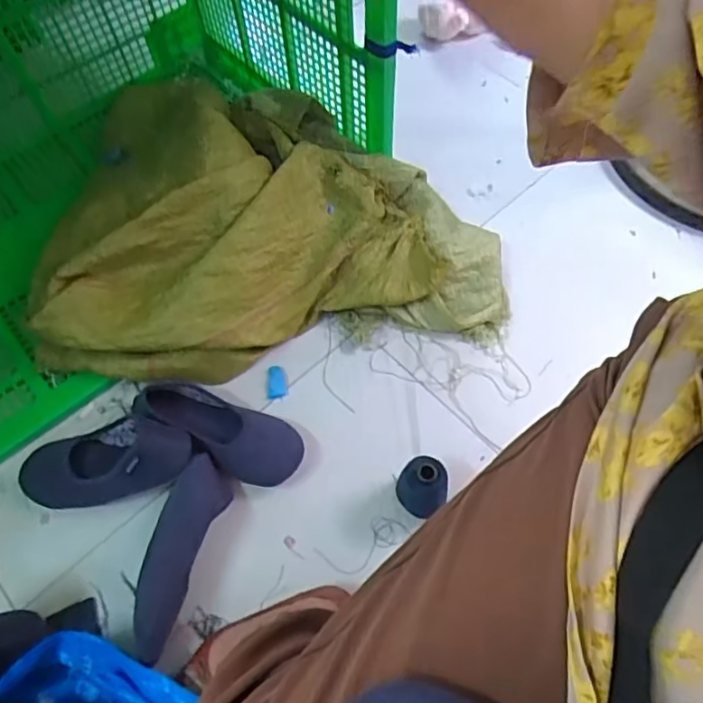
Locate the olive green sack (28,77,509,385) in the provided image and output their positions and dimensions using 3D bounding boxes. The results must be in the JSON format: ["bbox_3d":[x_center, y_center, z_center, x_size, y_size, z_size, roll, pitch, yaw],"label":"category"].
[{"bbox_3d":[-0.136,-0.212,0.930,0.670,0.189,0.440,-10,62,-3],"label":"olive green sack"}]

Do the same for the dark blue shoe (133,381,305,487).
[{"bbox_3d":[-0.179,0.104,0.826,0.228,0.068,0.099,25,66,15],"label":"dark blue shoe"}]

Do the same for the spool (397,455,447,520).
[{"bbox_3d":[0.089,0.177,0.760,0.061,0.116,0.057,-1,62,2],"label":"spool"}]

